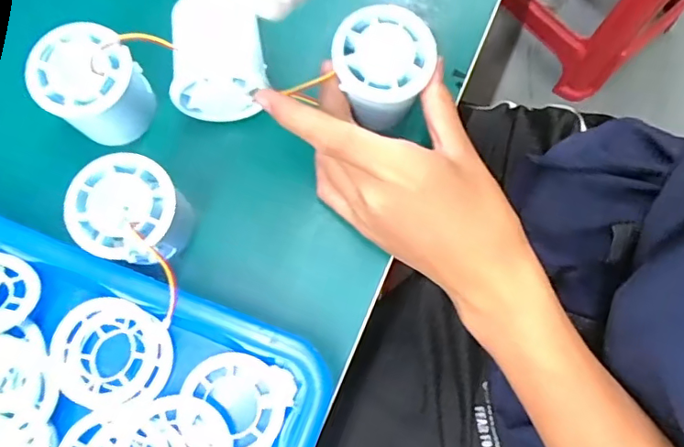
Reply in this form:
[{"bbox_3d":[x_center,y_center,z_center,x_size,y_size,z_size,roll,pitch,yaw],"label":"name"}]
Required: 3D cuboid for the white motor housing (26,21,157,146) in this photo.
[{"bbox_3d":[-0.145,-0.080,0.304,0.054,0.046,0.055,0,78,-1],"label":"white motor housing"}]

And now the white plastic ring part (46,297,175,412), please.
[{"bbox_3d":[-0.129,0.074,0.289,0.065,0.006,0.057,24,76,-2],"label":"white plastic ring part"}]

